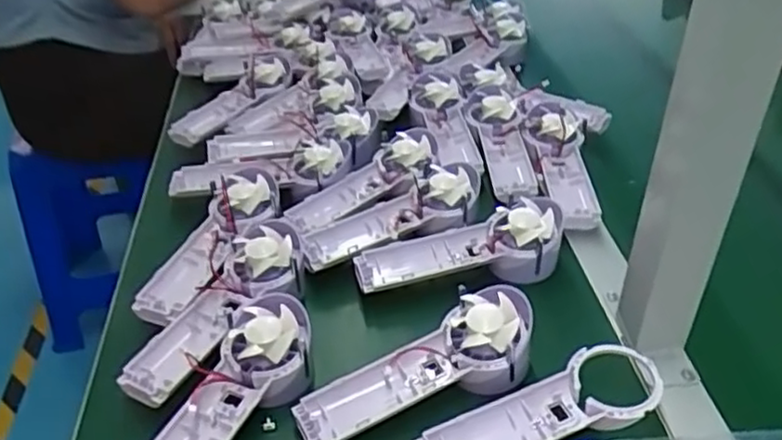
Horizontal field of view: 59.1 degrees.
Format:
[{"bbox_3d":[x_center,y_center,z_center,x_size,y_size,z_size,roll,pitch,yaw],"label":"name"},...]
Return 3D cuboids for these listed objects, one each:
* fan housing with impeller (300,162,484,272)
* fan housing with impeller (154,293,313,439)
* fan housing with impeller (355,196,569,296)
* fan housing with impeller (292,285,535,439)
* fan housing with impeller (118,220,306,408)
[{"bbox_3d":[0.003,-0.005,0.607,0.172,0.032,0.060,-20,42,-23],"label":"fan housing with impeller"},{"bbox_3d":[-0.107,0.122,0.452,0.059,0.035,0.176,13,40,17],"label":"fan housing with impeller"},{"bbox_3d":[0.057,0.021,0.578,0.174,0.042,0.061,-6,38,-7],"label":"fan housing with impeller"},{"bbox_3d":[0.022,0.108,0.486,0.176,0.044,0.056,-25,42,-7],"label":"fan housing with impeller"},{"bbox_3d":[-0.126,0.064,0.522,0.066,0.034,0.175,18,41,23],"label":"fan housing with impeller"}]

